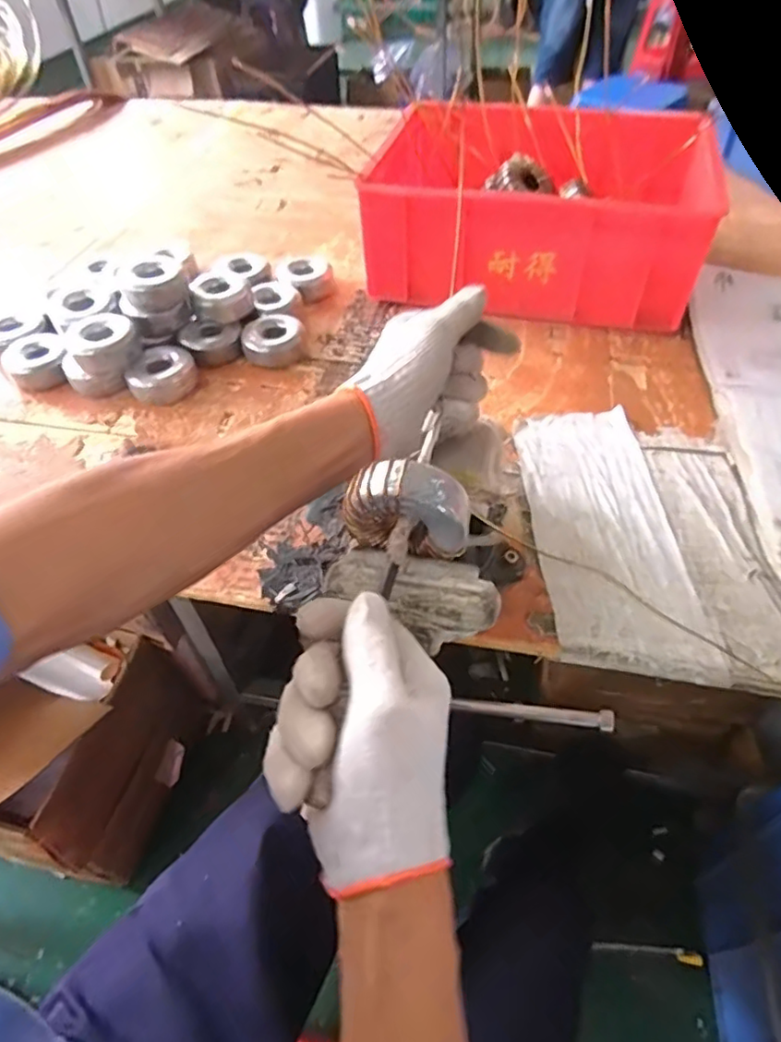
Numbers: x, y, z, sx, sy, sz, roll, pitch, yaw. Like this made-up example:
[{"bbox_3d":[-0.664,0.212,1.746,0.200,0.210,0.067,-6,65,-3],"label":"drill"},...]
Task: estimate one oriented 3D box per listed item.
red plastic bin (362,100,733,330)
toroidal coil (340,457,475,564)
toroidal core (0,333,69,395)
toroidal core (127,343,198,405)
[{"bbox_3d":[0.183,-0.396,0.785,0.380,0.151,0.289,7,52,9],"label":"red plastic bin"},{"bbox_3d":[0.013,-0.007,0.376,0.078,0.057,0.038,-11,52,-6],"label":"toroidal coil"},{"bbox_3d":[-0.415,-0.185,0.728,0.068,0.034,0.083,-31,55,-22],"label":"toroidal core"},{"bbox_3d":[-0.259,-0.166,0.702,0.074,0.033,0.069,-26,54,-16],"label":"toroidal core"}]

